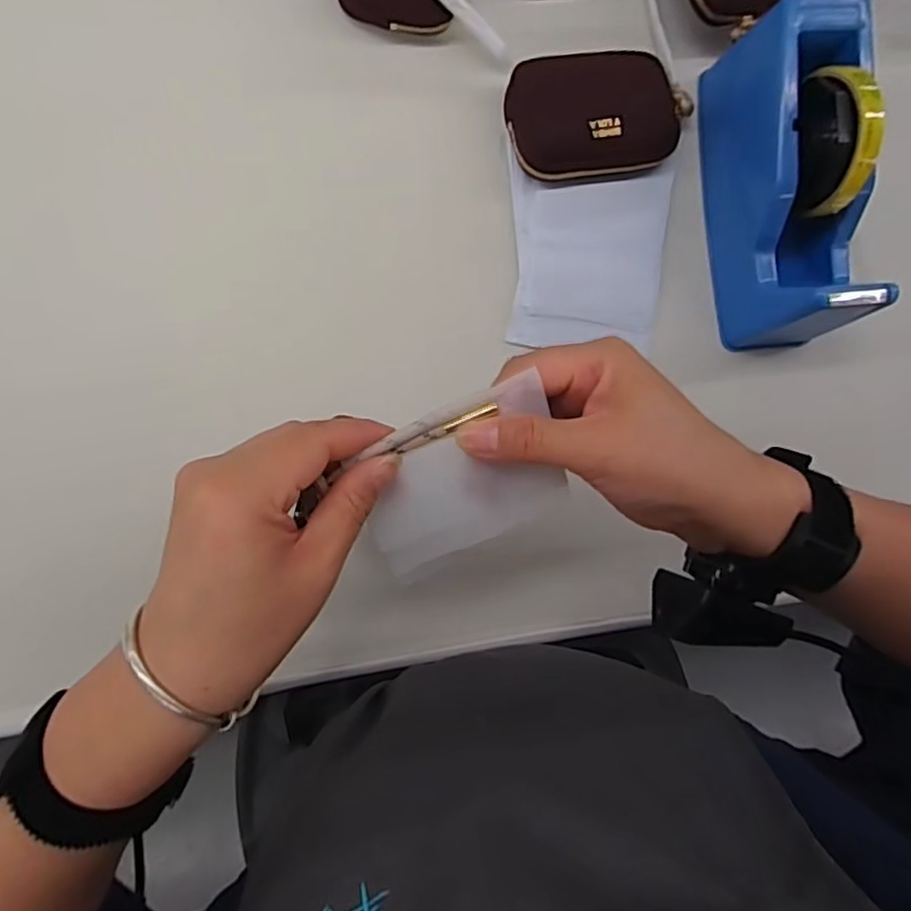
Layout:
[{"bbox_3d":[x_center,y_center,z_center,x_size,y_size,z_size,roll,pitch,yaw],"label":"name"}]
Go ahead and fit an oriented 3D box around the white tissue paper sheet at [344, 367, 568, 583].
[{"bbox_3d":[0.004,0.012,0.275,0.089,0.009,0.072,-25,120,-2],"label":"white tissue paper sheet"}]

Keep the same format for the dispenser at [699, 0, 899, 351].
[{"bbox_3d":[0.226,-0.182,0.406,0.073,0.099,0.205,-8,90,-6],"label":"dispenser"}]

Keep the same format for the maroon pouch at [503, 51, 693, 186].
[{"bbox_3d":[0.101,-0.233,0.431,0.125,0.034,0.080,-8,90,-6],"label":"maroon pouch"}]

